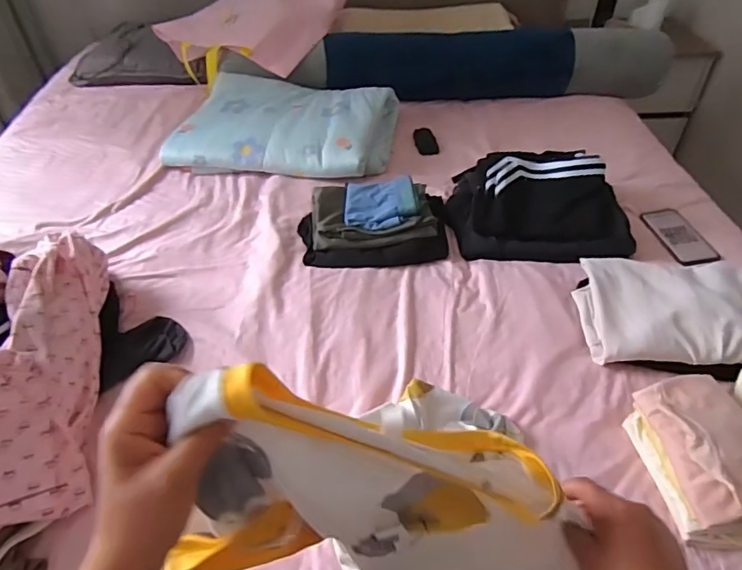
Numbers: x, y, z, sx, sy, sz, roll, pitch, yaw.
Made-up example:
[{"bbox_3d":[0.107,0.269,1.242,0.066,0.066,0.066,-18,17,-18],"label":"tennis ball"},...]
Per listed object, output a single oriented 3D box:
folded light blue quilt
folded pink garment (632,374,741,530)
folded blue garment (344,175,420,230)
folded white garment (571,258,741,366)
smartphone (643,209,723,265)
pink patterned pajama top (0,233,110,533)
[{"bbox_3d":[-0.211,-0.397,1.268,0.524,0.102,0.332,7,44,9],"label":"folded light blue quilt"},{"bbox_3d":[0.419,0.192,0.631,0.099,0.043,0.190,-2,44,-1],"label":"folded pink garment"},{"bbox_3d":[0.020,-0.165,1.009,0.143,0.038,0.139,-2,44,0],"label":"folded blue garment"},{"bbox_3d":[0.492,0.037,0.819,0.289,0.074,0.220,5,44,6],"label":"folded white garment"},{"bbox_3d":[0.609,-0.098,1.005,0.082,0.010,0.183,-5,44,-4],"label":"smartphone"},{"bbox_3d":[-0.492,0.080,0.666,0.227,0.150,0.456,-17,46,-16],"label":"pink patterned pajama top"}]

